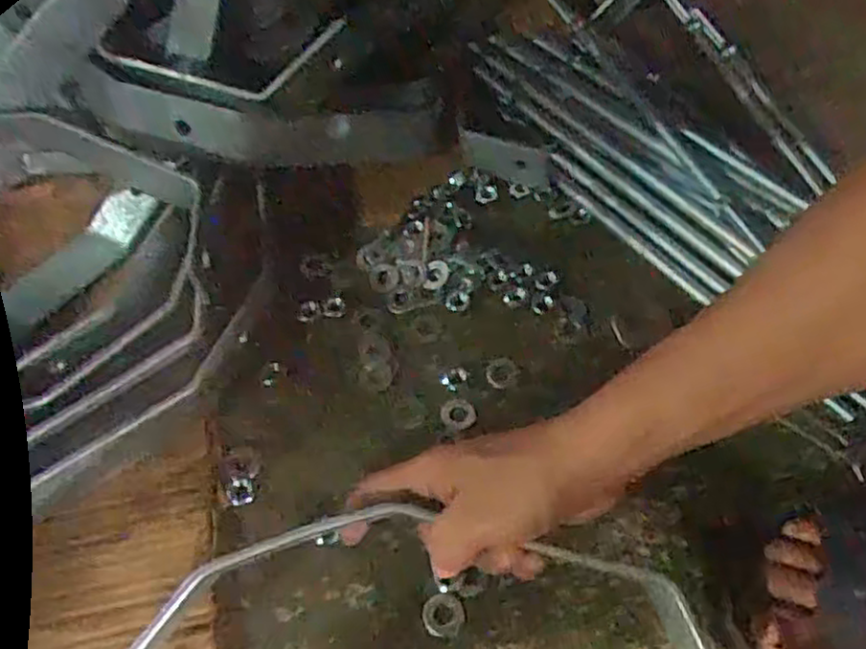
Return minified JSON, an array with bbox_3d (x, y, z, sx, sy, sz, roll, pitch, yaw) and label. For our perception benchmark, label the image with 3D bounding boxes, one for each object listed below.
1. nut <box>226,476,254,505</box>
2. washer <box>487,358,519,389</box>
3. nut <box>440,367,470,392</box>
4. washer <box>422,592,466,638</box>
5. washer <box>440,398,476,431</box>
[{"bbox_3d":[-0.132,0.114,0.498,0.017,0.005,0.020,-11,57,-7],"label":"nut"},{"bbox_3d":[0.053,0.037,0.553,0.025,0.004,0.023,-2,72,6],"label":"washer"},{"bbox_3d":[0.016,0.040,0.545,0.022,0.006,0.015,-25,59,-14],"label":"nut"},{"bbox_3d":[0.007,0.184,0.461,0.026,0.005,0.025,0,57,0],"label":"washer"},{"bbox_3d":[0.019,0.067,0.541,0.026,0.004,0.024,-9,72,-1],"label":"washer"}]

